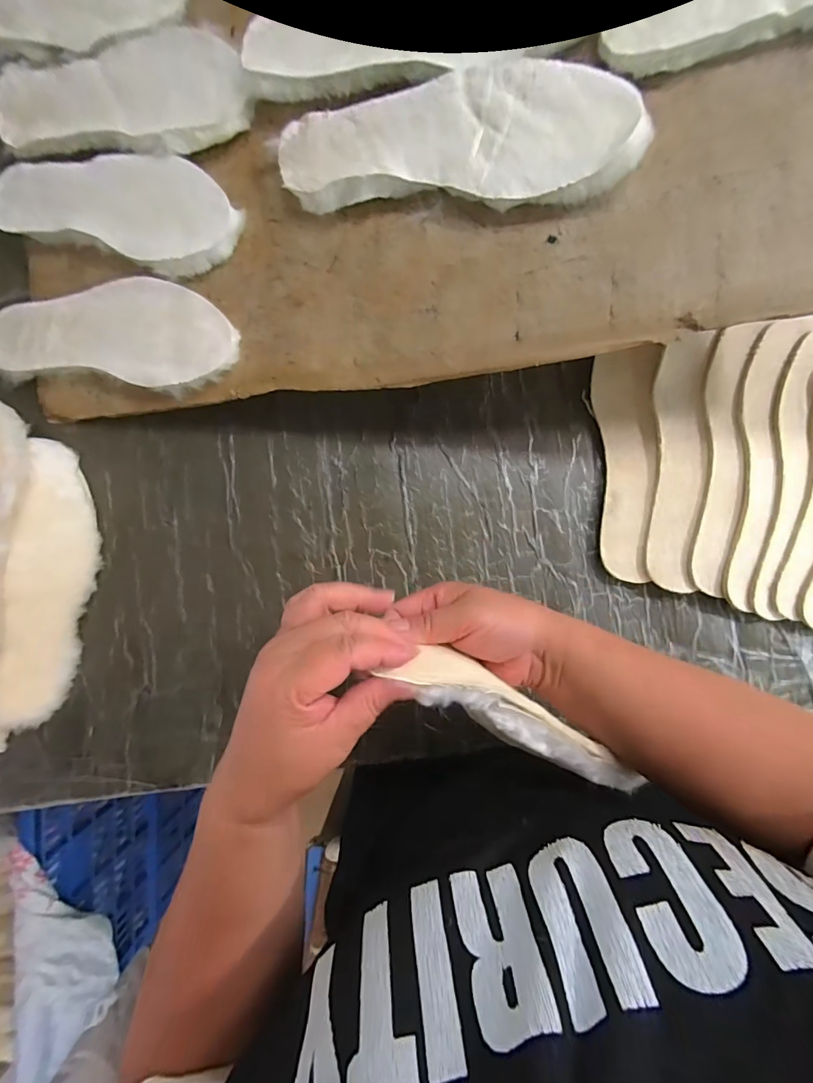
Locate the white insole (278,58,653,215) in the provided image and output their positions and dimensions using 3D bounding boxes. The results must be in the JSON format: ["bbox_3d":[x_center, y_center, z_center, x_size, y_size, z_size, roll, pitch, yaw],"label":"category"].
[{"bbox_3d":[0.033,-0.307,0.344,0.270,0.028,0.087,9,88,15],"label":"white insole"}]

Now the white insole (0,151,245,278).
[{"bbox_3d":[-0.281,-0.318,0.419,0.270,0.019,0.089,20,103,11],"label":"white insole"}]

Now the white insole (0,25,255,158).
[{"bbox_3d":[-0.264,-0.409,0.412,0.274,0.026,0.096,10,88,13],"label":"white insole"}]

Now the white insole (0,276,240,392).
[{"bbox_3d":[-0.288,-0.199,0.427,0.269,0.012,0.093,8,102,12],"label":"white insole"}]

